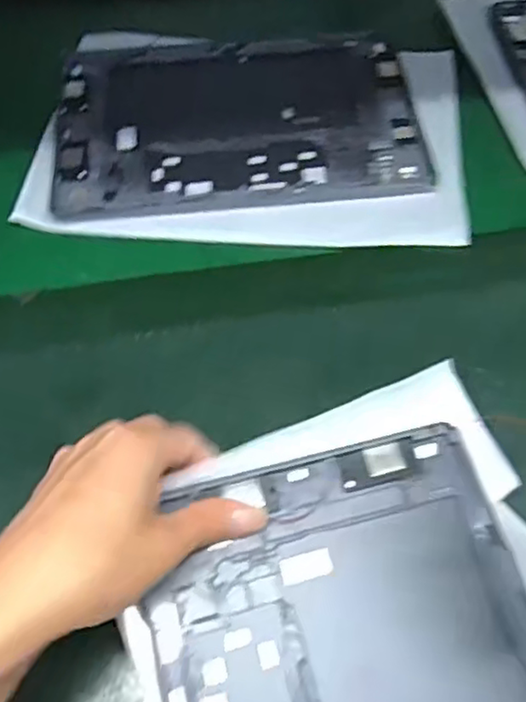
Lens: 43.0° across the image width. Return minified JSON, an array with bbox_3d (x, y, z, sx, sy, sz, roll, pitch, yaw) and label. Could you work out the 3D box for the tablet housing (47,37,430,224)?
[{"bbox_3d":[-0.018,-0.166,0.475,0.248,0.007,0.163,-4,60,-3],"label":"tablet housing"}]

